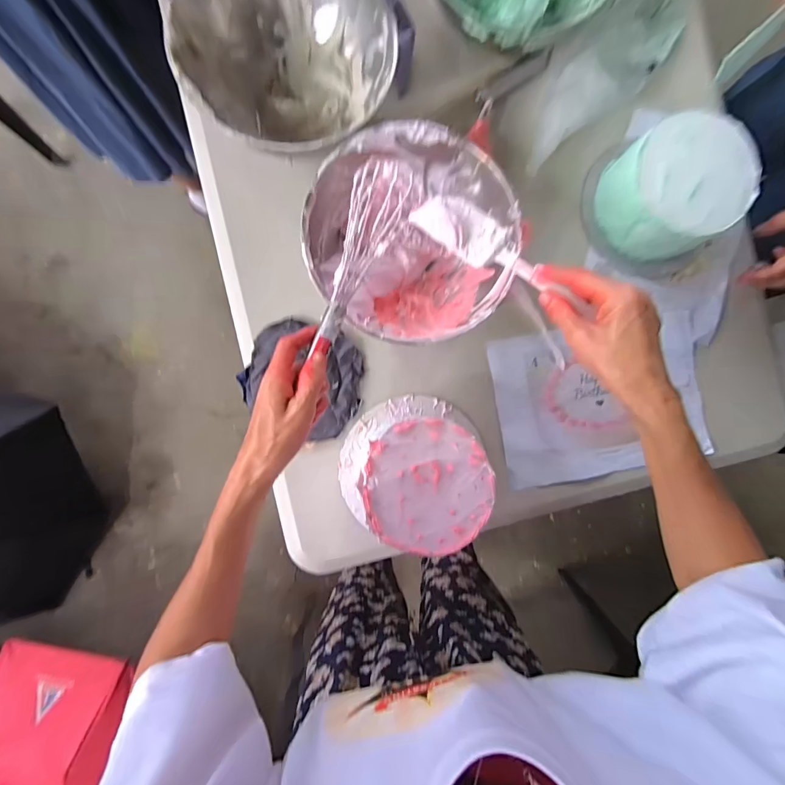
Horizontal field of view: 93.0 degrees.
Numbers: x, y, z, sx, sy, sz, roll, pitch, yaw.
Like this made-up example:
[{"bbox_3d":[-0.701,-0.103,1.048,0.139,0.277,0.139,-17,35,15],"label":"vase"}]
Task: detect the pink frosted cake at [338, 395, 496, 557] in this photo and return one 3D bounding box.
[{"bbox_3d":[0.025,0.091,0.451,0.172,0.083,0.166,0,89,-4],"label":"pink frosted cake"}]

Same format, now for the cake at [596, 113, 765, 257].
[{"bbox_3d":[0.358,-0.257,0.479,0.144,0.084,0.144,0,89,-4],"label":"cake"}]

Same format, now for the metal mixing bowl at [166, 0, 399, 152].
[{"bbox_3d":[-0.125,-0.396,0.435,0.200,0.086,0.243,44,87,-3],"label":"metal mixing bowl"}]

